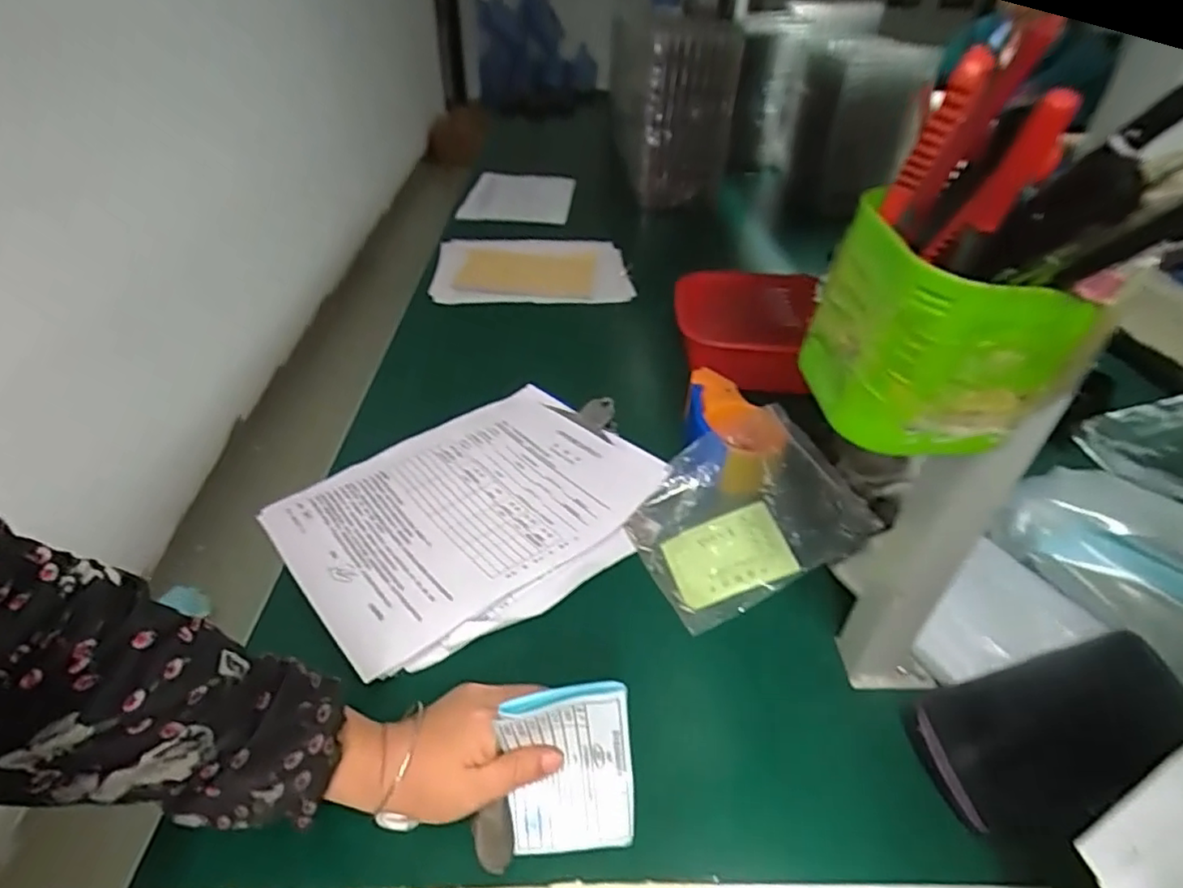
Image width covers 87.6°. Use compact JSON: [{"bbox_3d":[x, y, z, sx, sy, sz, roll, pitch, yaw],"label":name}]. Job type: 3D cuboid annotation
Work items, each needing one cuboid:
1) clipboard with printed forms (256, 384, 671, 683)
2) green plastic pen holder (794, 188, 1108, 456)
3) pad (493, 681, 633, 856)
[{"bbox_3d":[-0.102,0.050,0.560,0.315,0.022,0.253,-29,48,-32],"label":"clipboard with printed forms"},{"bbox_3d":[0.137,-0.049,0.260,0.069,0.080,0.085,-5,39,-8],"label":"green plastic pen holder"},{"bbox_3d":[-0.012,0.184,0.343,0.071,0.105,0.021,-5,17,-14],"label":"pad"}]

